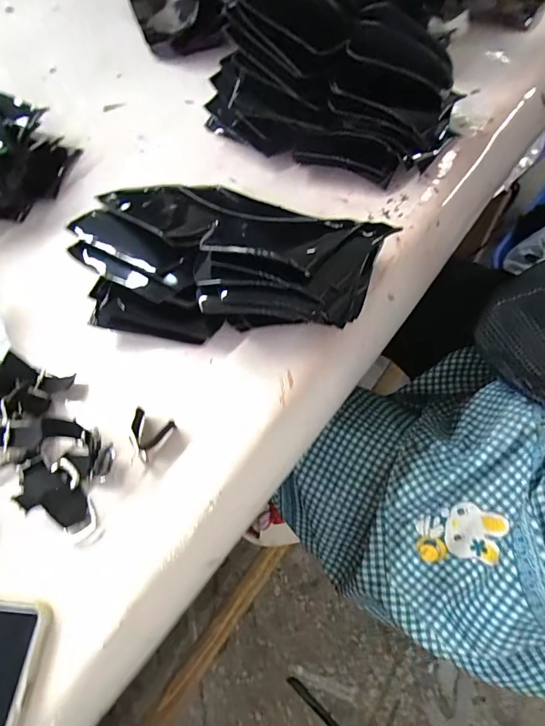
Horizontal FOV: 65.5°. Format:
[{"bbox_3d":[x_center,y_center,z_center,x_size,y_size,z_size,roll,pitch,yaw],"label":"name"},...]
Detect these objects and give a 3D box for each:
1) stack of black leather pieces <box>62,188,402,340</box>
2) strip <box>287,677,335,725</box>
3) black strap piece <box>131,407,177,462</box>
[{"bbox_3d":[-0.031,-0.077,0.294,0.206,0.044,0.123,8,63,7],"label":"stack of black leather pieces"},{"bbox_3d":[0.087,0.615,0.738,0.155,0.004,0.015,38,71,20],"label":"strip"},{"bbox_3d":[-0.081,0.041,0.267,0.030,0.013,0.028,33,69,19],"label":"black strap piece"}]

